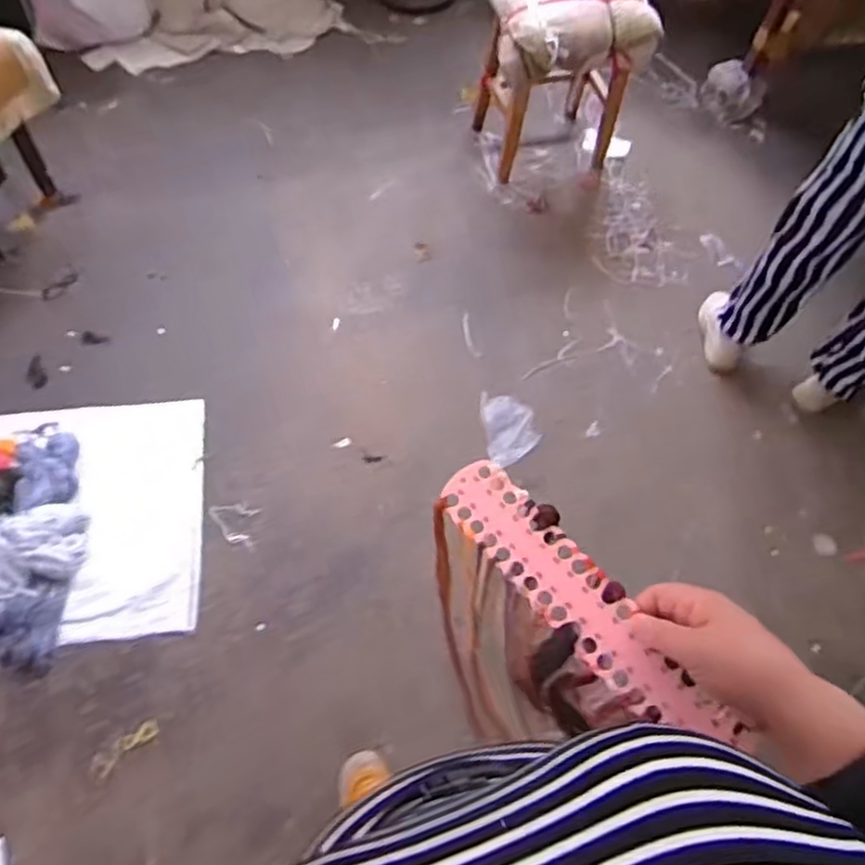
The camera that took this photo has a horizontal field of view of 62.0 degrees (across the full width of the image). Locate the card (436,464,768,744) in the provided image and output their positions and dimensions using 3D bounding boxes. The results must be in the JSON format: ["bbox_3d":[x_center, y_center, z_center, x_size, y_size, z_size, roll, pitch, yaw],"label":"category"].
[{"bbox_3d":[0.112,0.127,0.560,0.057,0.007,0.271,-39,66,-11],"label":"card"}]

